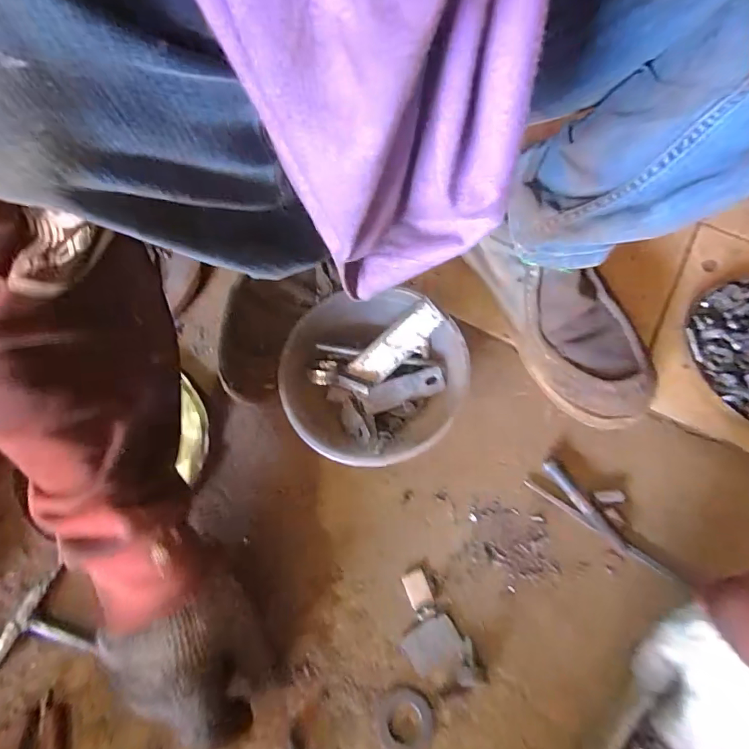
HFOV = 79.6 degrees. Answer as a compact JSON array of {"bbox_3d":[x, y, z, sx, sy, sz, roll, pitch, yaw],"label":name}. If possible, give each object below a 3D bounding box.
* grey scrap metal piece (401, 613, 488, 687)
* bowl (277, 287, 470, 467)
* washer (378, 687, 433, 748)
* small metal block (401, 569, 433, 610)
[{"bbox_3d":[0.059,0.239,0.379,0.048,0.006,0.061,-34,68,-14],"label":"grey scrap metal piece"},{"bbox_3d":[-0.003,0.008,0.443,0.166,0.092,0.162,0,64,0],"label":"bowl"},{"bbox_3d":[0.025,0.277,0.359,0.043,0.004,0.044,0,64,0],"label":"washer"},{"bbox_3d":[0.039,0.192,0.402,0.021,0.004,0.030,-20,66,-9],"label":"small metal block"}]

